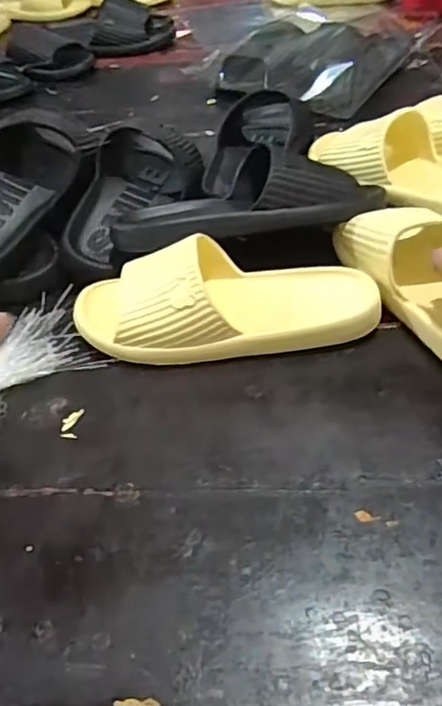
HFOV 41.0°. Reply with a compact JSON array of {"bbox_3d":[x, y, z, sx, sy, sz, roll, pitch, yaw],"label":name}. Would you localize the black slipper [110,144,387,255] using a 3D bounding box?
[{"bbox_3d":[0.028,-0.150,0.545,0.248,0.061,0.106,-4,44,2],"label":"black slipper"}]

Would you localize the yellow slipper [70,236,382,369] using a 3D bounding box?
[{"bbox_3d":[0.002,-0.045,0.477,0.238,0.065,0.087,-6,44,0],"label":"yellow slipper"}]

